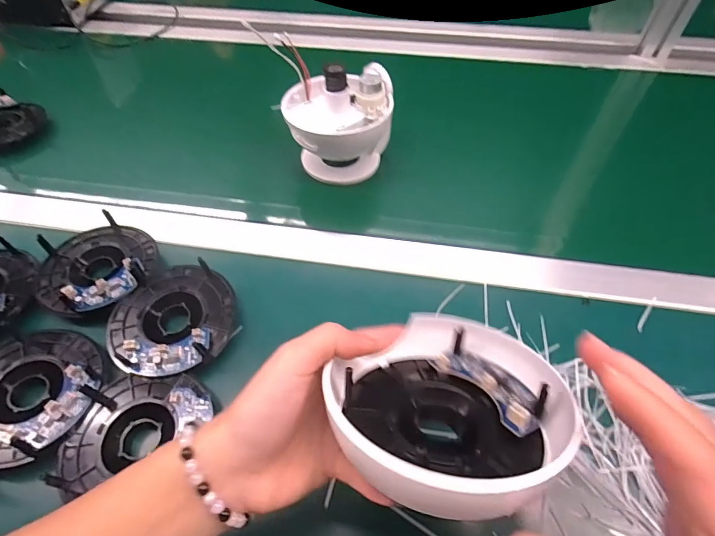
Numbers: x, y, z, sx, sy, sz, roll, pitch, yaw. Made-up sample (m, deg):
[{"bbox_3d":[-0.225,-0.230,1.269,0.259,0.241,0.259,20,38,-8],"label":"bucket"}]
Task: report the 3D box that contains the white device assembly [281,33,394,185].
[{"bbox_3d":[-0.019,-0.164,0.457,0.113,0.118,0.109,-5,54,-3],"label":"white device assembly"}]

